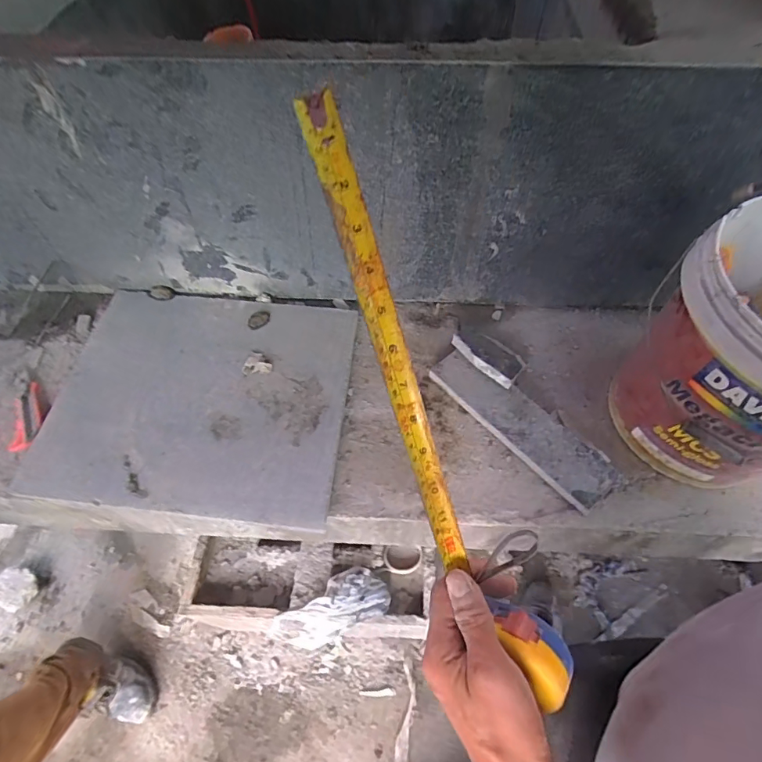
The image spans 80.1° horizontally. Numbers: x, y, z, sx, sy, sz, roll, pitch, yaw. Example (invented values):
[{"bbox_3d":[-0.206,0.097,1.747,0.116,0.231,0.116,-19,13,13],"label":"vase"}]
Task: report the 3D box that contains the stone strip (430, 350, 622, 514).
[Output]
[{"bbox_3d":[0.226,0.063,0.737,0.093,0.035,0.319,-37,66,-21],"label":"stone strip"}]

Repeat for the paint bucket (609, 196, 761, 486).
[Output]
[{"bbox_3d":[0.507,-0.034,0.620,0.298,0.322,0.266,-26,62,-16],"label":"paint bucket"}]

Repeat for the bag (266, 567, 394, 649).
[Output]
[{"bbox_3d":[-0.104,0.468,0.927,0.234,0.069,0.102,-22,61,-13],"label":"bag"}]

